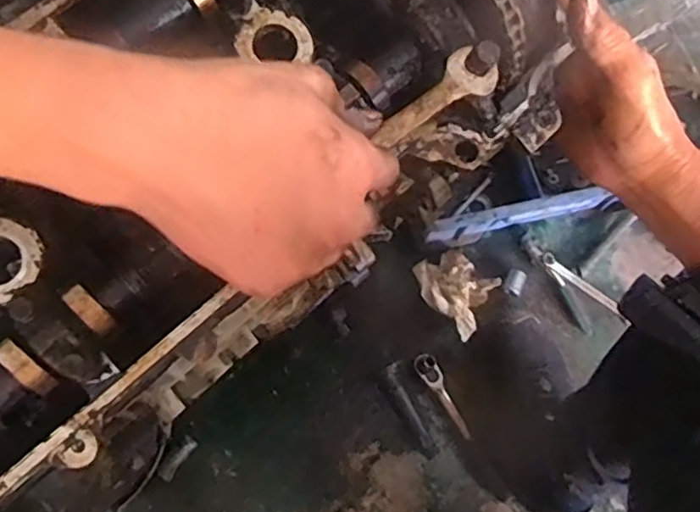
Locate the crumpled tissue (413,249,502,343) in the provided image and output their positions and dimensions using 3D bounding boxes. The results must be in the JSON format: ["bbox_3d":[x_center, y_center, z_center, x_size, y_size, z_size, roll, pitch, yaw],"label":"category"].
[{"bbox_3d":[0.137,0.038,0.844,0.096,0.039,0.111,-41,79,-13],"label":"crumpled tissue"}]

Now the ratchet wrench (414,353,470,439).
[{"bbox_3d":[0.117,0.171,0.816,0.027,0.018,0.112,-31,77,-11],"label":"ratchet wrench"}]

